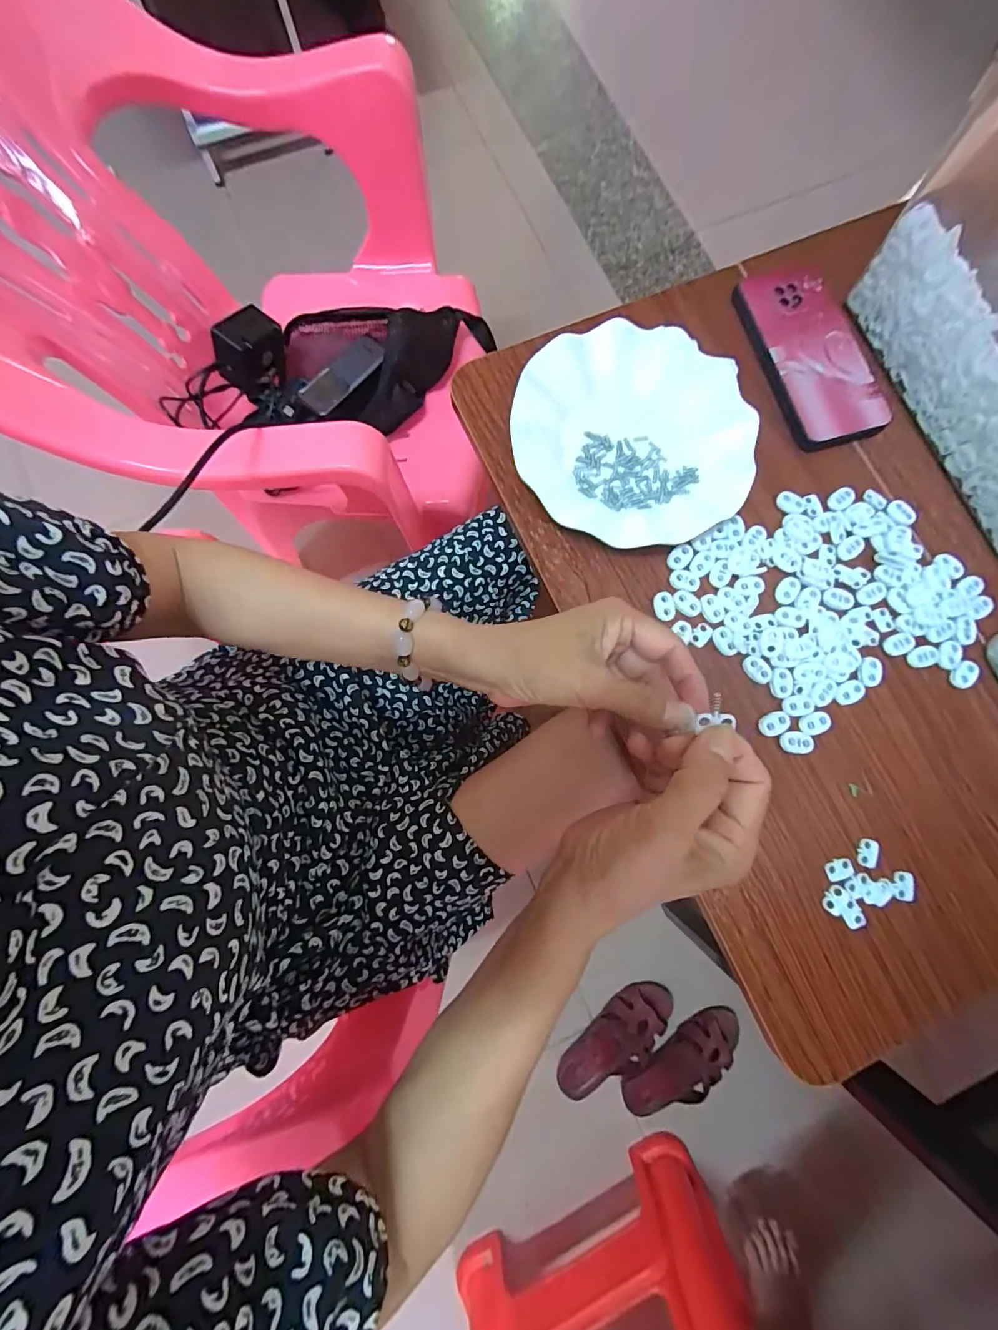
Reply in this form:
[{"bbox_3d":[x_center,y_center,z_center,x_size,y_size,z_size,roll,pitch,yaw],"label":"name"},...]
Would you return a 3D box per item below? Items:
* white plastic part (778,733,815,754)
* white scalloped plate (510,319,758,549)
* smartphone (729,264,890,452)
[{"bbox_3d":[0.216,0.057,0.332,0.023,0.005,0.014,8,80,0],"label":"white plastic part"},{"bbox_3d":[0.104,-0.183,0.360,0.179,0.019,0.186,0,80,-1],"label":"white scalloped plate"},{"bbox_3d":[0.266,-0.261,0.387,0.092,0.017,0.155,-13,81,-3],"label":"smartphone"}]

